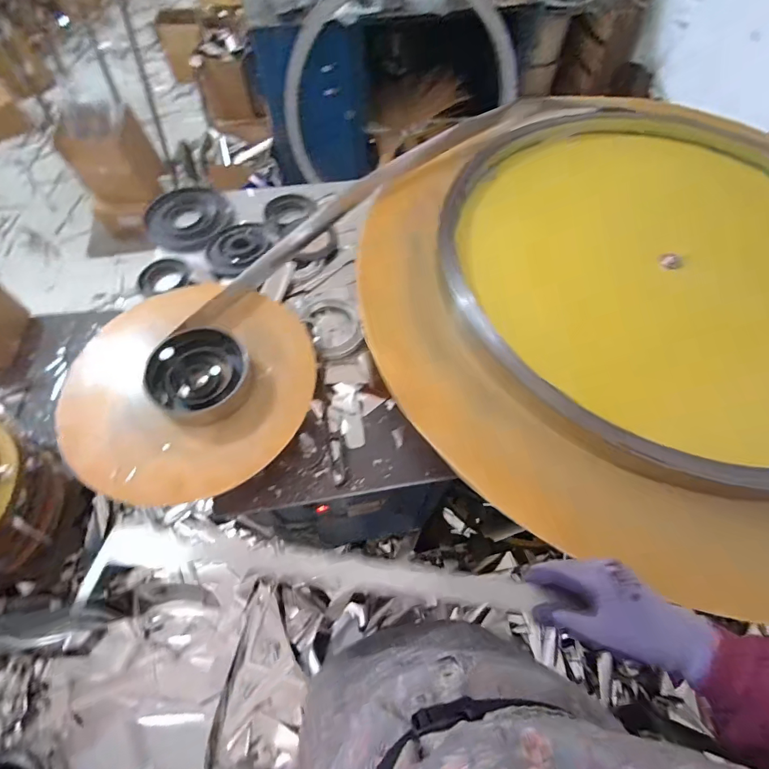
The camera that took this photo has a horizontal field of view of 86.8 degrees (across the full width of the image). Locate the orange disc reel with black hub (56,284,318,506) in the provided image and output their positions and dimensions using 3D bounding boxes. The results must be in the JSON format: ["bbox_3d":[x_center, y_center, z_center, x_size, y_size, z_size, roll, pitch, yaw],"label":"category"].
[{"bbox_3d":[-0.308,-0.009,0.650,0.369,0.058,0.392,39,68,18],"label":"orange disc reel with black hub"}]

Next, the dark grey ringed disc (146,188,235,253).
[{"bbox_3d":[-0.430,-0.369,0.901,0.191,0.047,0.156,-21,64,-12],"label":"dark grey ringed disc"}]

